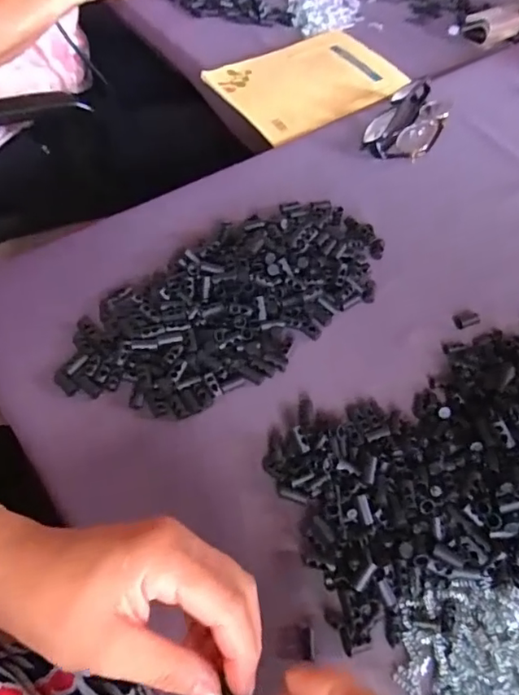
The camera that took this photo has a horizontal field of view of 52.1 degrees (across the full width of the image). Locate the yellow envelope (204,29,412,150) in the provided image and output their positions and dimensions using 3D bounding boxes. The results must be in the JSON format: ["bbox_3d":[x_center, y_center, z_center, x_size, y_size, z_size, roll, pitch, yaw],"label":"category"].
[{"bbox_3d":[0.064,-0.306,0.610,0.209,0.007,0.154,-32,65,-21],"label":"yellow envelope"}]

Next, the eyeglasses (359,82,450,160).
[{"bbox_3d":[0.156,-0.236,0.554,0.064,0.024,0.123,29,61,14],"label":"eyeglasses"}]

